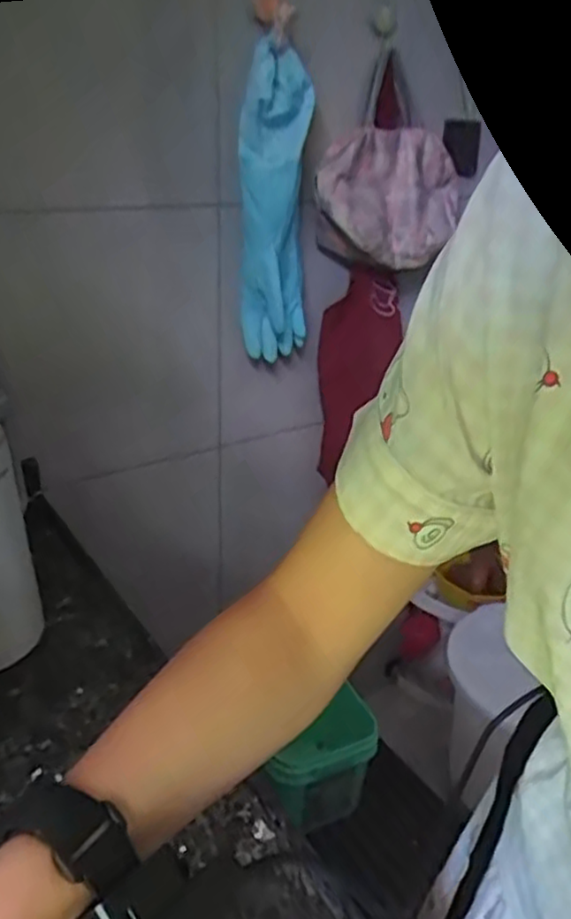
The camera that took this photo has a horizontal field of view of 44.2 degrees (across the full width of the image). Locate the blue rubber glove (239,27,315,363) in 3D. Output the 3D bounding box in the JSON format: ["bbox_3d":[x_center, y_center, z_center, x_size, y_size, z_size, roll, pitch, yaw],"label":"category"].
[{"bbox_3d":[-0.016,-0.378,1.076,0.118,0.447,0.050,-17,34,-30],"label":"blue rubber glove"}]

